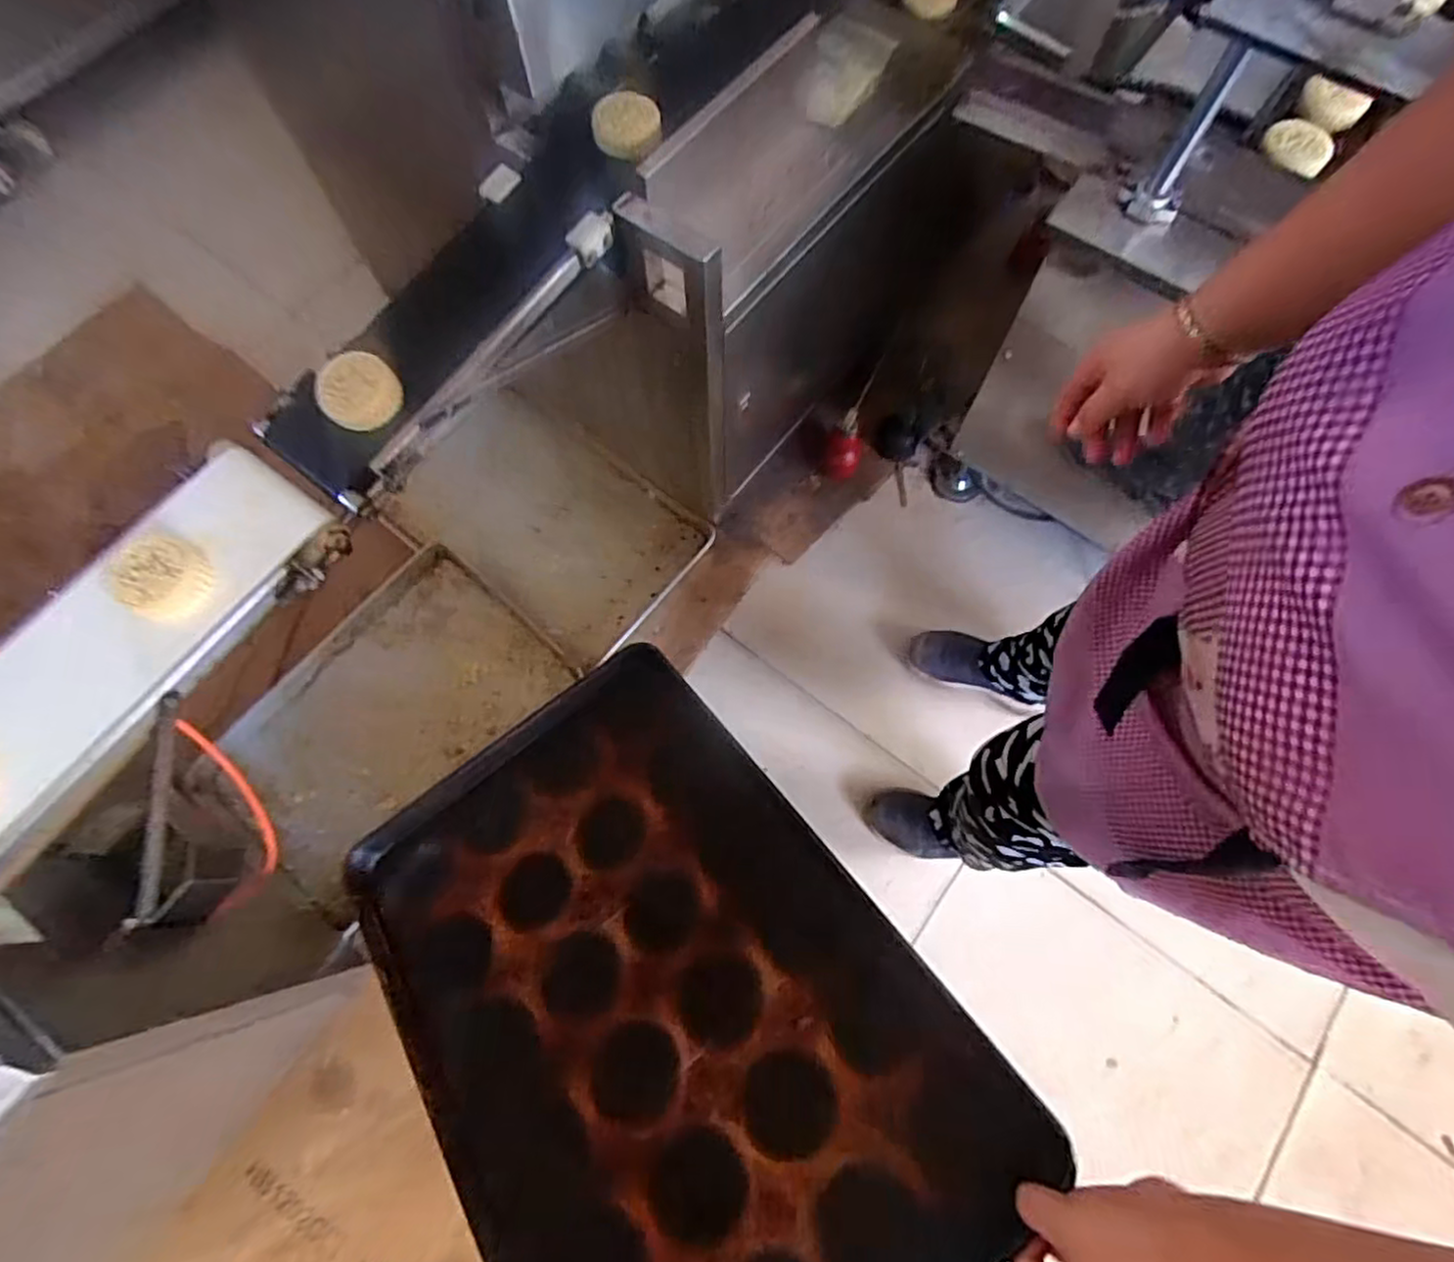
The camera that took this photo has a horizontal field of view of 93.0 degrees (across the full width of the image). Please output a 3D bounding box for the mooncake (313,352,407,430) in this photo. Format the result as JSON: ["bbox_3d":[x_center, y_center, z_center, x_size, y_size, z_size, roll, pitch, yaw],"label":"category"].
[{"bbox_3d":[-0.350,-0.229,0.656,0.072,0.024,0.074,-36,76,-11],"label":"mooncake"}]

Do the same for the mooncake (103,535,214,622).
[{"bbox_3d":[-0.494,-0.047,0.599,0.079,0.024,0.066,26,74,8],"label":"mooncake"}]

